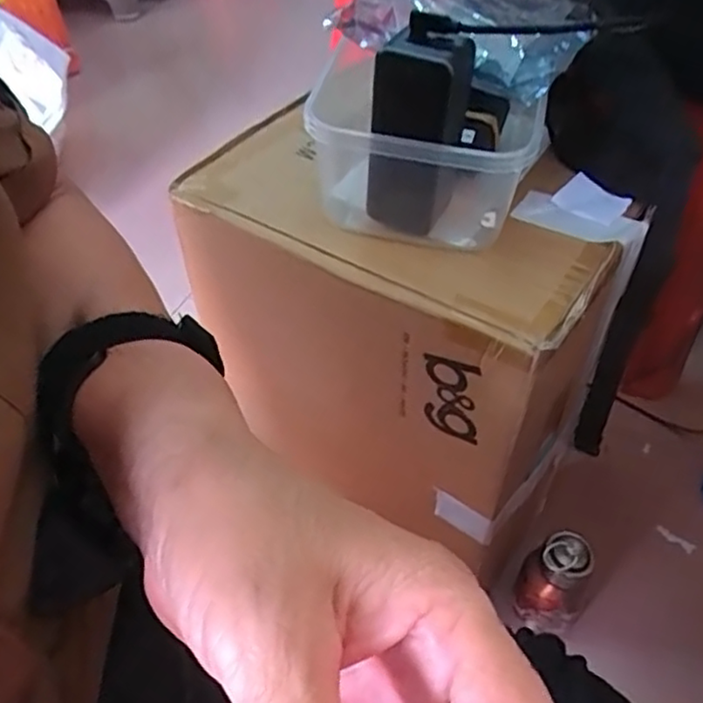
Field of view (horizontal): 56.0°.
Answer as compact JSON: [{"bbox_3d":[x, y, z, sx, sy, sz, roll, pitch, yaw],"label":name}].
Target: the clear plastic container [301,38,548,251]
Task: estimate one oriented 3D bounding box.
[{"bbox_3d":[0.050,-0.138,0.489,0.162,0.092,0.109,15,49,15],"label":"clear plastic container"}]

